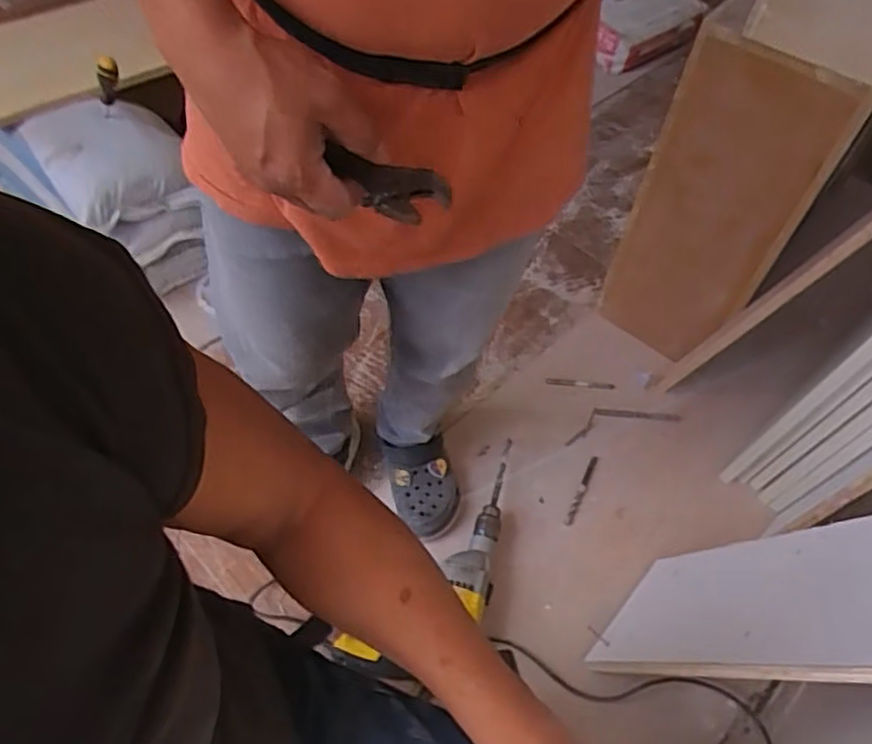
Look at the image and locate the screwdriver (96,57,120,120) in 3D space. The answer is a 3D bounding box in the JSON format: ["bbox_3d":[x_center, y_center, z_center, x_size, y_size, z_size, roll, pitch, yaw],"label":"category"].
[{"bbox_3d":[-0.575,-0.499,1.193,0.029,0.107,0.023,-9,49,-33],"label":"screwdriver"}]

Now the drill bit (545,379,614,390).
[{"bbox_3d":[0.267,0.022,1.267,0.125,0.009,0.012,4,54,7],"label":"drill bit"}]

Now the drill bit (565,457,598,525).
[{"bbox_3d":[0.248,0.201,1.154,0.015,0.007,0.137,20,57,18],"label":"drill bit"}]

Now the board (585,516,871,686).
[{"bbox_3d":[0.385,0.245,0.737,0.021,0.611,0.209,48,61,3],"label":"board"}]

